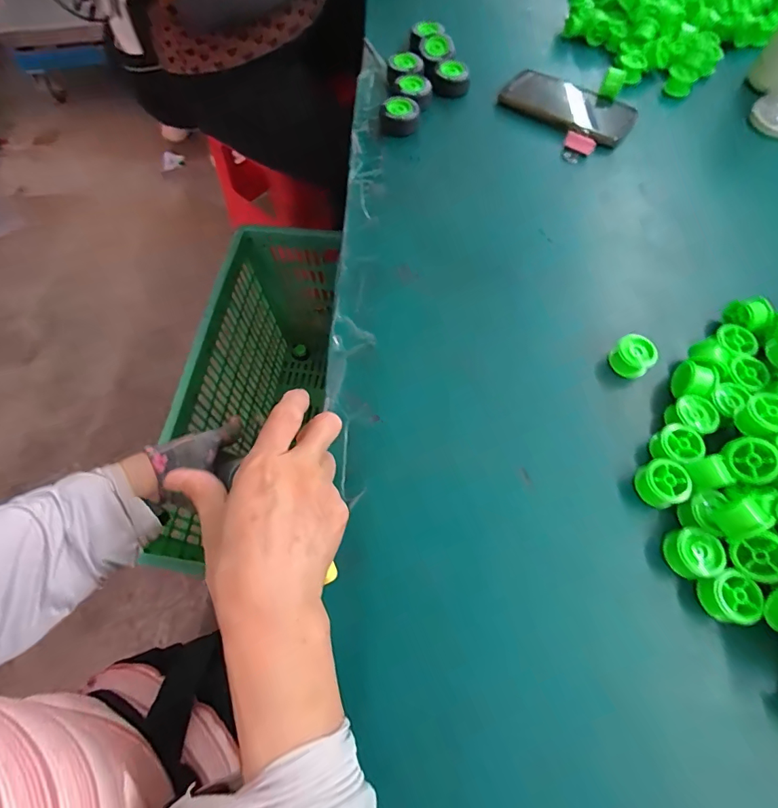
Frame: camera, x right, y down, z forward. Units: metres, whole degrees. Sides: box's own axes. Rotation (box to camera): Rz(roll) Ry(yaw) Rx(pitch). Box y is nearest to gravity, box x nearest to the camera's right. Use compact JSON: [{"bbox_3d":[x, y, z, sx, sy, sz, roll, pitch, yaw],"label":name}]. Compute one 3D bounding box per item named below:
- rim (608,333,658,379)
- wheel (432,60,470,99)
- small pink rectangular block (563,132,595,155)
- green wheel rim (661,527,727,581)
[{"bbox_3d":[0.225,-0.042,0.403,0.034,0.031,0.029,38,71,18],"label":"rim"},{"bbox_3d":[0.082,-0.424,0.572,0.046,0.020,0.056,12,65,7],"label":"wheel"},{"bbox_3d":[0.231,-0.315,0.526,0.036,0.014,0.014,18,65,-5],"label":"small pink rectangular block"},{"bbox_3d":[0.227,0.112,0.325,0.034,0.023,0.034,0,64,1],"label":"green wheel rim"}]

